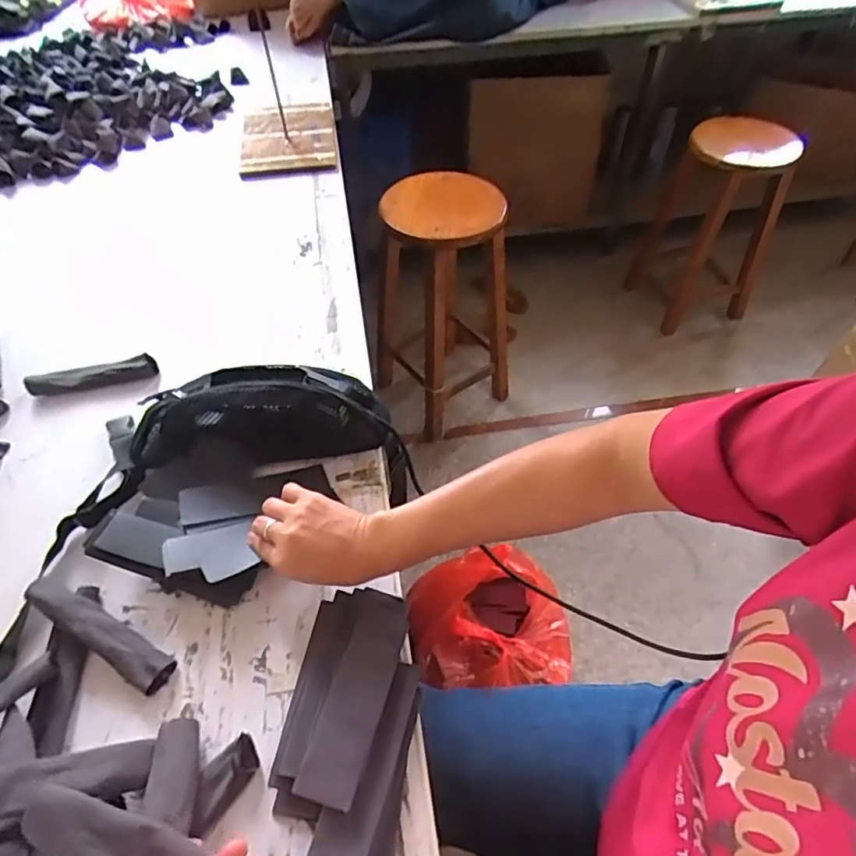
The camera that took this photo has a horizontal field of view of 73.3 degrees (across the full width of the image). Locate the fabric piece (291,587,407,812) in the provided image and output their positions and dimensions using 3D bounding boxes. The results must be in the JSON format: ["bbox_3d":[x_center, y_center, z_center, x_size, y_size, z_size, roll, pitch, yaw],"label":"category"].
[{"bbox_3d":[-0.057,0.213,0.474,0.050,0.011,0.165,6,47,19],"label":"fabric piece"}]

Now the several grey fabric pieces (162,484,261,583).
[{"bbox_3d":[-0.211,0.101,0.568,0.082,0.017,0.111,-5,51,-7],"label":"several grey fabric pieces"}]

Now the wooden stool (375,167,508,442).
[{"bbox_3d":[0.036,-0.321,1.516,0.302,0.630,0.325,0,51,1],"label":"wooden stool"}]

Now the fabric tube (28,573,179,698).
[{"bbox_3d":[-0.297,0.182,0.518,0.155,0.029,0.032,26,54,18],"label":"fabric tube"}]

